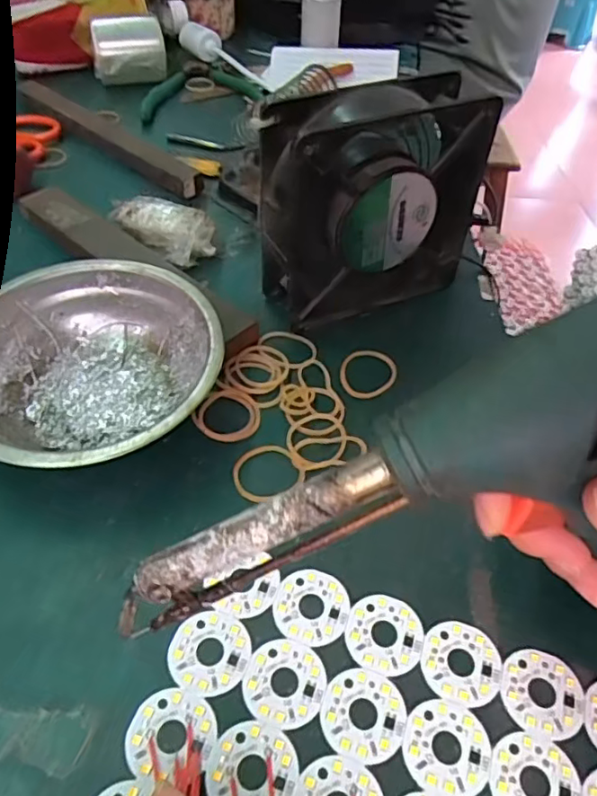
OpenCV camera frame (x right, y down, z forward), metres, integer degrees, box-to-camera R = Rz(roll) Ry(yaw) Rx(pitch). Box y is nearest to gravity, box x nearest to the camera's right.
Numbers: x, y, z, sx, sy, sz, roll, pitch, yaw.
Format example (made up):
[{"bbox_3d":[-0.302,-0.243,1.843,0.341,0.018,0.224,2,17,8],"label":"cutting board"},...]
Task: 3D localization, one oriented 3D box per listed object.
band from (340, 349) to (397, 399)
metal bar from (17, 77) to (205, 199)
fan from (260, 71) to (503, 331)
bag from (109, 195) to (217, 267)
[{"bbox_3d":[0.039,-0.014,0.327,0.031,0.004,0.035,9,49,4],"label":"band"},{"bbox_3d":[-0.162,-0.218,0.474,0.228,0.015,0.024,37,56,24],"label":"metal bar"},{"bbox_3d":[0.040,-0.107,0.329,0.118,0.119,0.044,-19,53,-20],"label":"fan"},{"bbox_3d":[-0.089,-0.114,0.387,0.066,0.028,0.033,31,54,21],"label":"bag"}]

